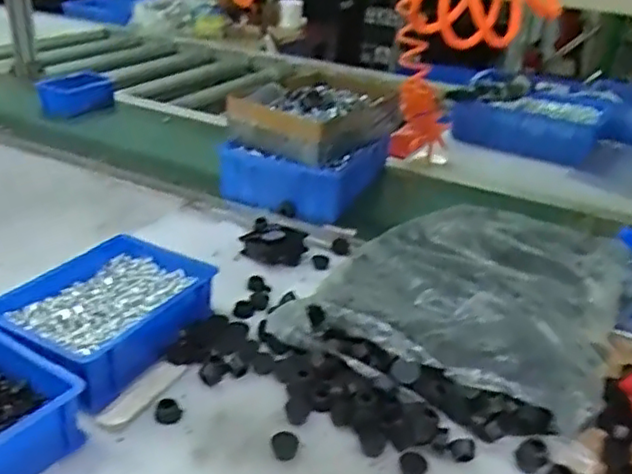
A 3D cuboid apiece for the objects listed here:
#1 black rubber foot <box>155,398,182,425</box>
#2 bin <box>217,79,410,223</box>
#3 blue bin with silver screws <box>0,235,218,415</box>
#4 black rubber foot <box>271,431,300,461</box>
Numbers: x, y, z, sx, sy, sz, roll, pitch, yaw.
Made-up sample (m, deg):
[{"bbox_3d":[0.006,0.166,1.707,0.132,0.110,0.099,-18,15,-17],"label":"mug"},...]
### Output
[{"bbox_3d":[-0.134,0.159,0.580,0.023,0.011,0.025,-4,28,-14],"label":"black rubber foot"},{"bbox_3d":[-0.005,-0.151,1.060,0.203,0.159,0.244,15,29,22],"label":"bin"},{"bbox_3d":[-0.218,0.080,0.672,0.160,0.067,0.199,18,30,26],"label":"blue bin with silver screws"},{"bbox_3d":[-0.026,0.181,0.552,0.023,0.015,0.024,3,27,-1],"label":"black rubber foot"}]

